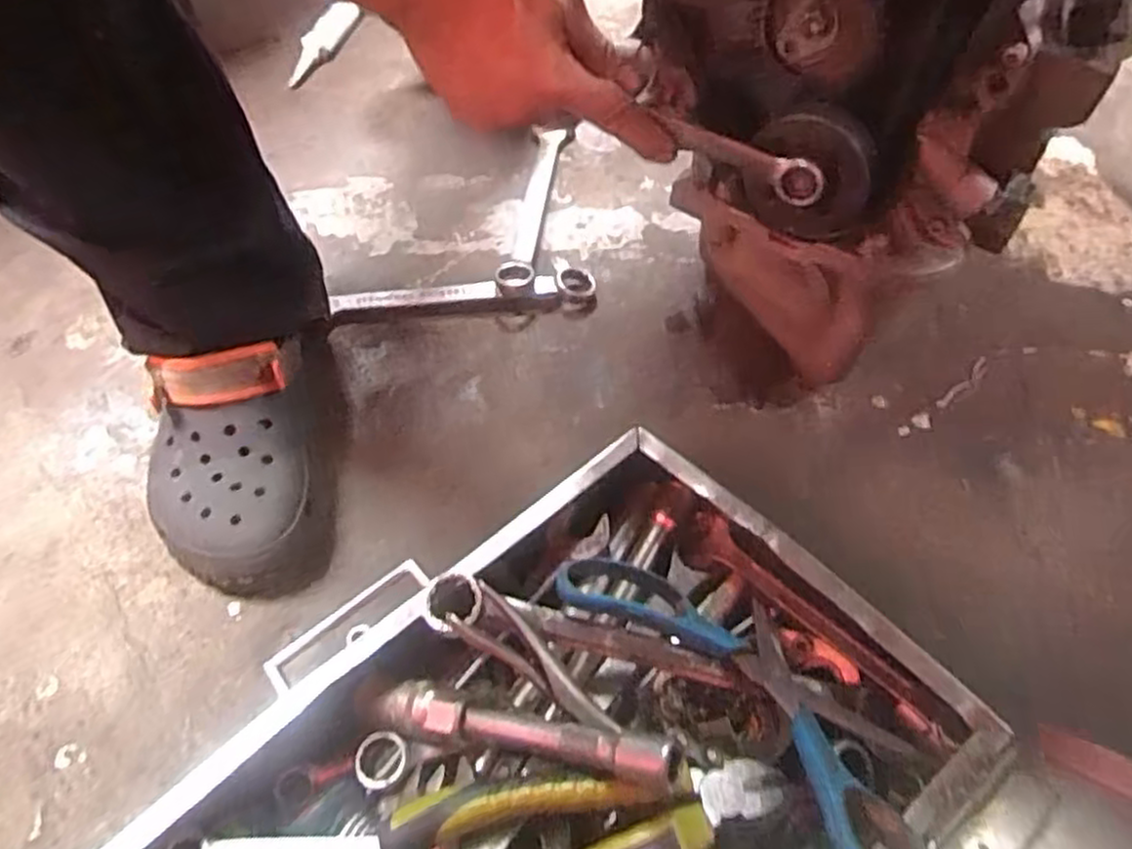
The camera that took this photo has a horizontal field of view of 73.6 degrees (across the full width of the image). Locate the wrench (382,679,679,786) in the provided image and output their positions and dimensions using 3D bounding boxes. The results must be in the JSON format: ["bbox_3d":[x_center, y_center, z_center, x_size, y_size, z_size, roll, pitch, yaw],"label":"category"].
[{"bbox_3d":[-0.023,0.145,0.356,0.155,0.017,0.019,0,52,28],"label":"wrench"}]

